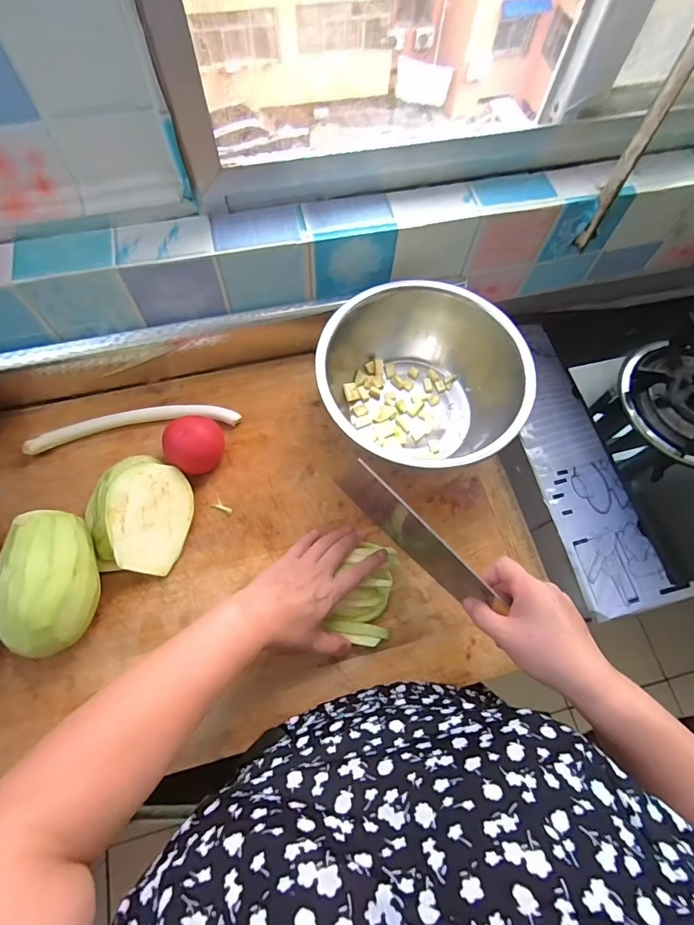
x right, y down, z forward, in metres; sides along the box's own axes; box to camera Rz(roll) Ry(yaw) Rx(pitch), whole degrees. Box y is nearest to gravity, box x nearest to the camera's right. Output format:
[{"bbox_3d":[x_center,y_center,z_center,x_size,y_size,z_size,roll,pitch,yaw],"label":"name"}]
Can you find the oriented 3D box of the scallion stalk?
[{"bbox_3d":[-0.259,-0.049,0.545,0.244,0.021,0.042,-10,68,-7],"label":"scallion stalk"}]

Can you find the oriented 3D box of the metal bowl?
[{"bbox_3d":[0.087,-0.115,0.546,0.236,0.104,0.218,5,67,-1],"label":"metal bowl"}]

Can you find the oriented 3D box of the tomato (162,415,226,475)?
[{"bbox_3d":[-0.179,-0.019,0.519,0.059,0.054,0.065,26,69,8],"label":"tomato"}]

